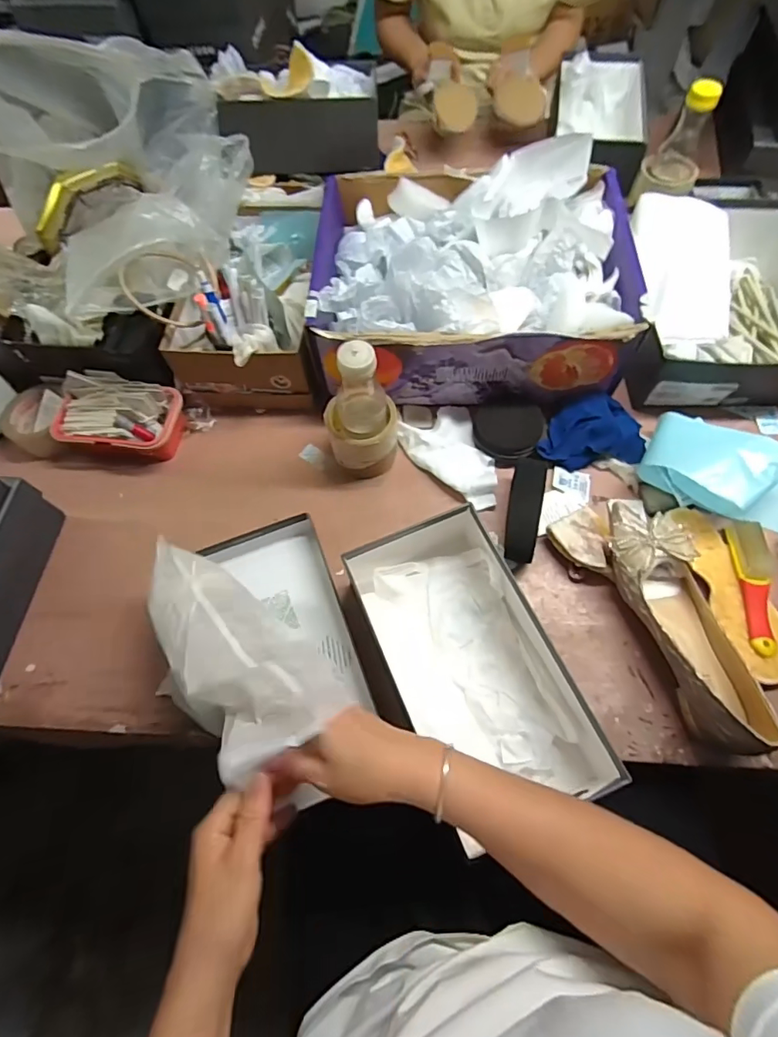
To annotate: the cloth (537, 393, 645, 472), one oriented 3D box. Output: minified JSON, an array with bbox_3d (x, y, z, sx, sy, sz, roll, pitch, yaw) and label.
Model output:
[{"bbox_3d":[0.266,-0.118,0.645,0.134,0.038,0.101,5,66,5],"label":"cloth"}]

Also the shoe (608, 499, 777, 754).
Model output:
[{"bbox_3d":[0.311,0.096,0.528,0.098,0.077,0.281,-9,65,-1],"label":"shoe"}]

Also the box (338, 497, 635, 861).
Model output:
[{"bbox_3d":[0.086,0.146,0.509,0.182,0.079,0.308,-24,66,-8],"label":"box"}]

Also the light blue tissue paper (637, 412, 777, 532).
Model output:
[{"bbox_3d":[0.432,-0.047,0.588,0.229,0.083,0.121,20,68,12],"label":"light blue tissue paper"}]

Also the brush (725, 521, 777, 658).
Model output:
[{"bbox_3d":[0.415,0.074,0.556,0.032,0.021,0.158,7,66,6],"label":"brush"}]

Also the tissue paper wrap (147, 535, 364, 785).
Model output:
[{"bbox_3d":[-0.152,0.122,0.462,0.112,0.066,0.257,-44,54,-16],"label":"tissue paper wrap"}]

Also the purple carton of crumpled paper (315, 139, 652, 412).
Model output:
[{"bbox_3d":[0.106,-0.334,0.670,0.400,0.160,0.314,1,65,3],"label":"purple carton of crumpled paper"}]

